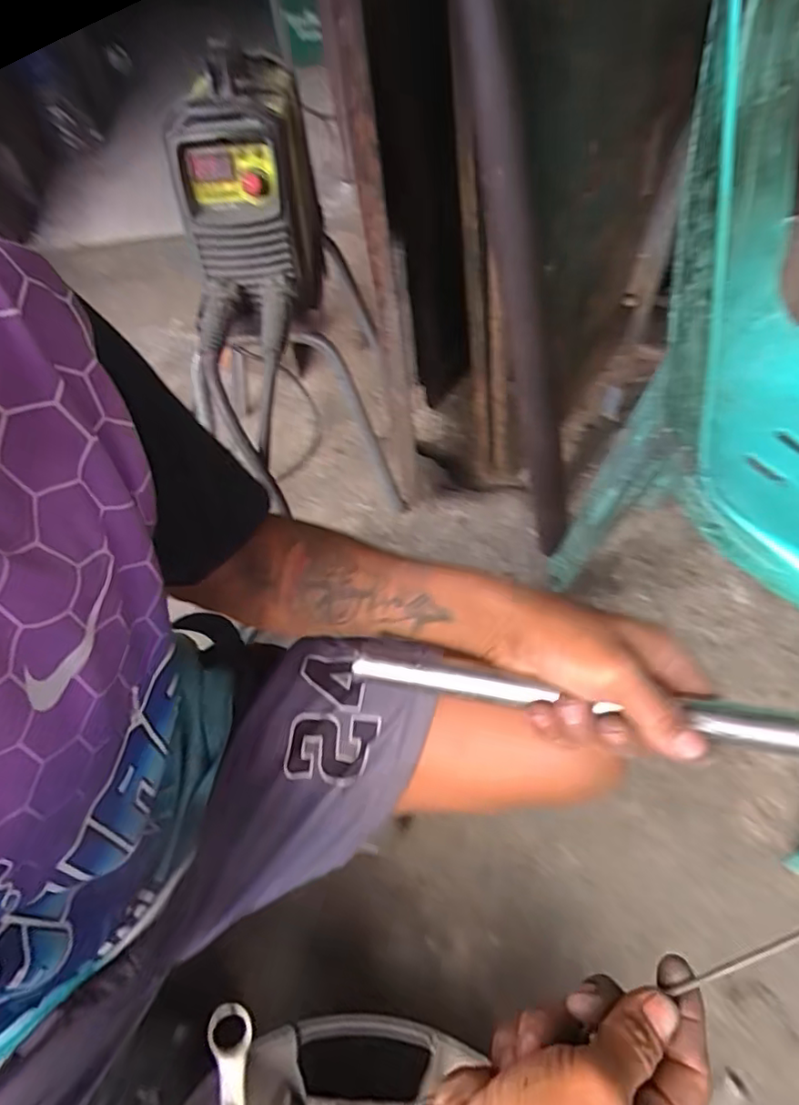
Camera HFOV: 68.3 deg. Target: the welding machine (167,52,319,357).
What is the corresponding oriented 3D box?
[{"bbox_3d":[-0.169,-0.416,0.674,0.115,0.193,0.303,-5,54,5],"label":"welding machine"}]

